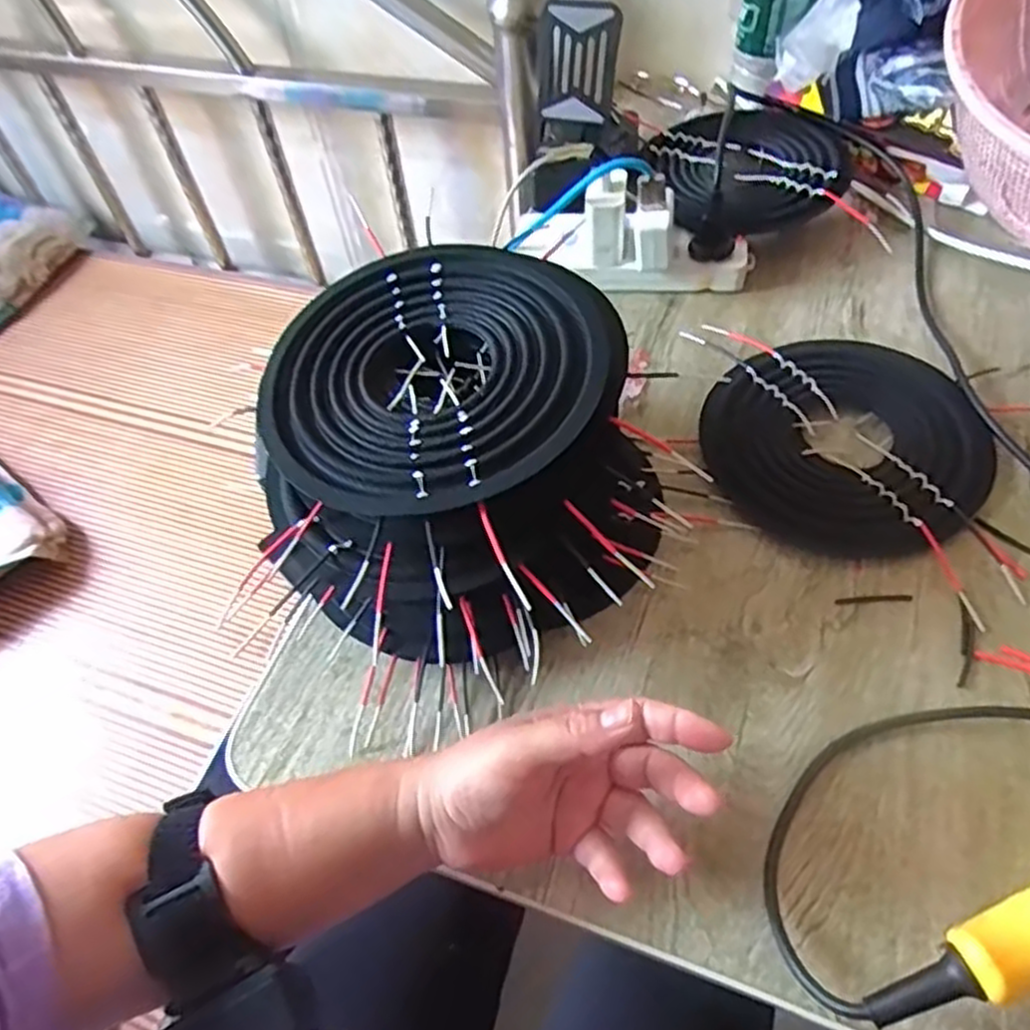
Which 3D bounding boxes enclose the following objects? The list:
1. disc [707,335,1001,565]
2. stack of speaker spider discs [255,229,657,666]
[{"bbox_3d":[0.226,-0.054,0.515,0.185,0.017,0.177,-3,54,4],"label":"disc"},{"bbox_3d":[-0.031,-0.026,0.439,0.199,0.150,0.206,17,58,17],"label":"stack of speaker spider discs"}]

